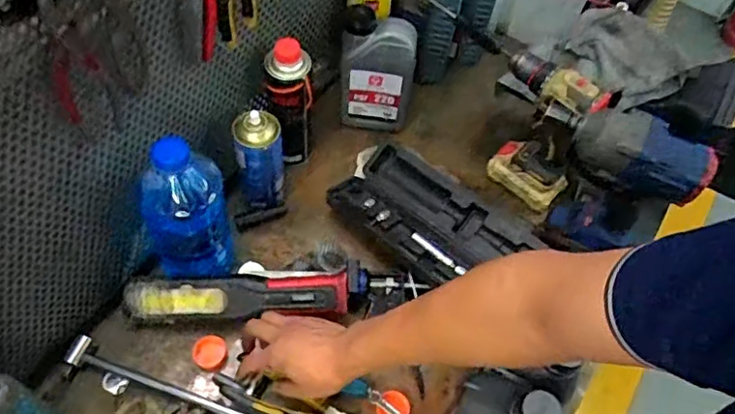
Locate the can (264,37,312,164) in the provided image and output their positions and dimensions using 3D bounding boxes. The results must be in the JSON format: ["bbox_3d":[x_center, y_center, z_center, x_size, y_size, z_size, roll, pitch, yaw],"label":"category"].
[{"bbox_3d":[-0.112,-0.145,0.851,0.057,0.202,0.057,2,57,-3],"label":"can"}]

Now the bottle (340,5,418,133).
[{"bbox_3d":[0.016,-0.208,0.908,0.111,0.189,0.060,11,57,3],"label":"bottle"}]

